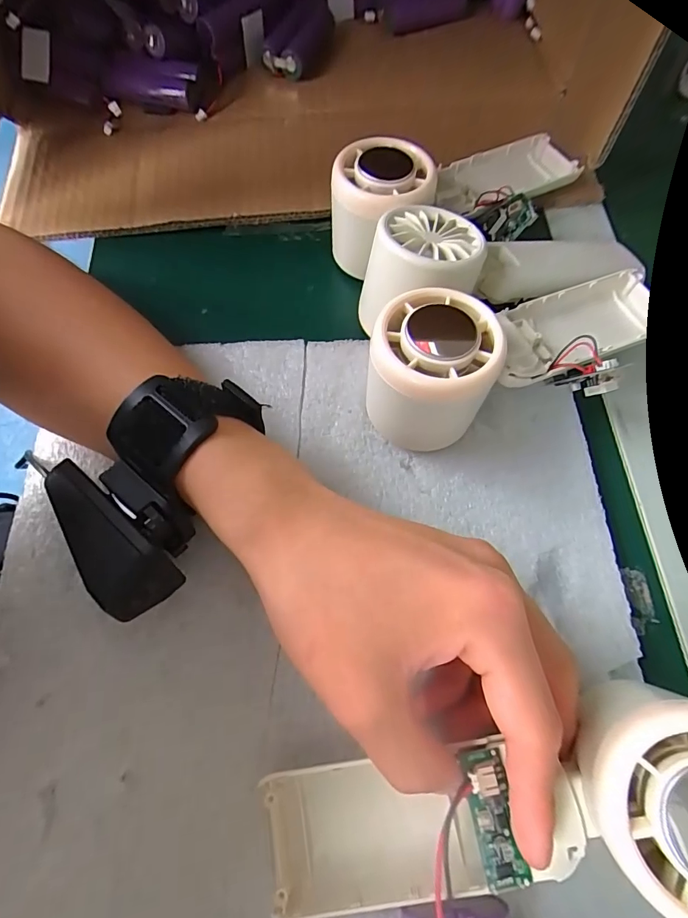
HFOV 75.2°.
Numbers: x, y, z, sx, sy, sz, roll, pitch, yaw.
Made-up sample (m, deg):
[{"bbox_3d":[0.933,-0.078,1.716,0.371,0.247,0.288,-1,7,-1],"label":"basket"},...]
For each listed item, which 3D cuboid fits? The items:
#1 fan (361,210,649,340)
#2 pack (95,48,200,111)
[{"bbox_3d":[0.088,-0.103,0.255,0.171,0.057,0.056,-9,68,-22],"label":"fan"},{"bbox_3d":[-0.143,-0.276,0.325,0.072,0.020,0.030,16,69,6],"label":"pack"}]

